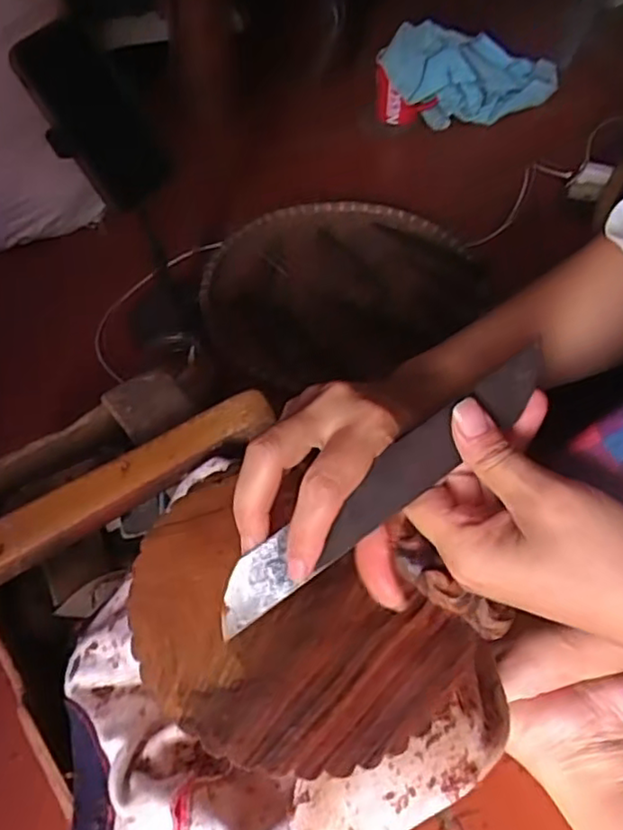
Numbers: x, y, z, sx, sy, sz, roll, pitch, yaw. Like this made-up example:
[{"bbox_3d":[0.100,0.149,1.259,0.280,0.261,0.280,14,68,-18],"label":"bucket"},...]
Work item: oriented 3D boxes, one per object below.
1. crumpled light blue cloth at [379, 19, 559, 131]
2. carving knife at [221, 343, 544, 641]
[{"bbox_3d":[0.252,-0.511,1.022,0.327,0.132,0.078,-10,49,-30],"label":"crumpled light blue cloth"},{"bbox_3d":[0.030,0.034,0.293,0.178,0.025,0.004,-36,14,-3],"label":"carving knife"}]

